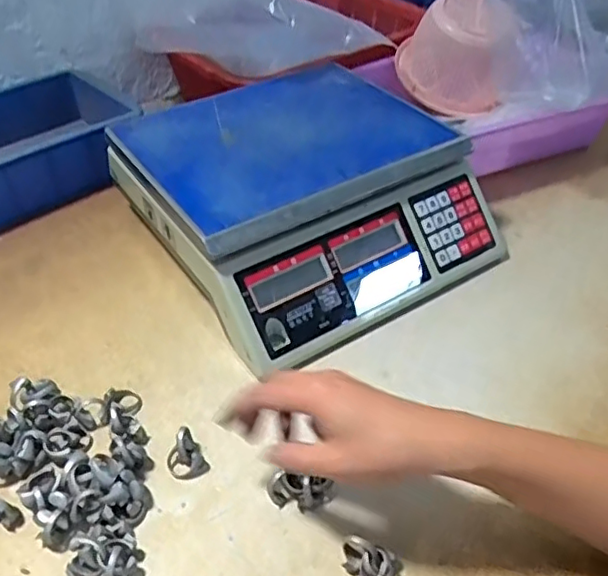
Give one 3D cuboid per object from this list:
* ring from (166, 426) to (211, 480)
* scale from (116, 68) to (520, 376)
[{"bbox_3d":[-0.085,0.118,0.433,0.027,0.023,0.027,-1,42,0],"label":"ring"},{"bbox_3d":[-0.003,-0.093,0.607,0.281,0.112,0.302,-26,48,-25],"label":"scale"}]

